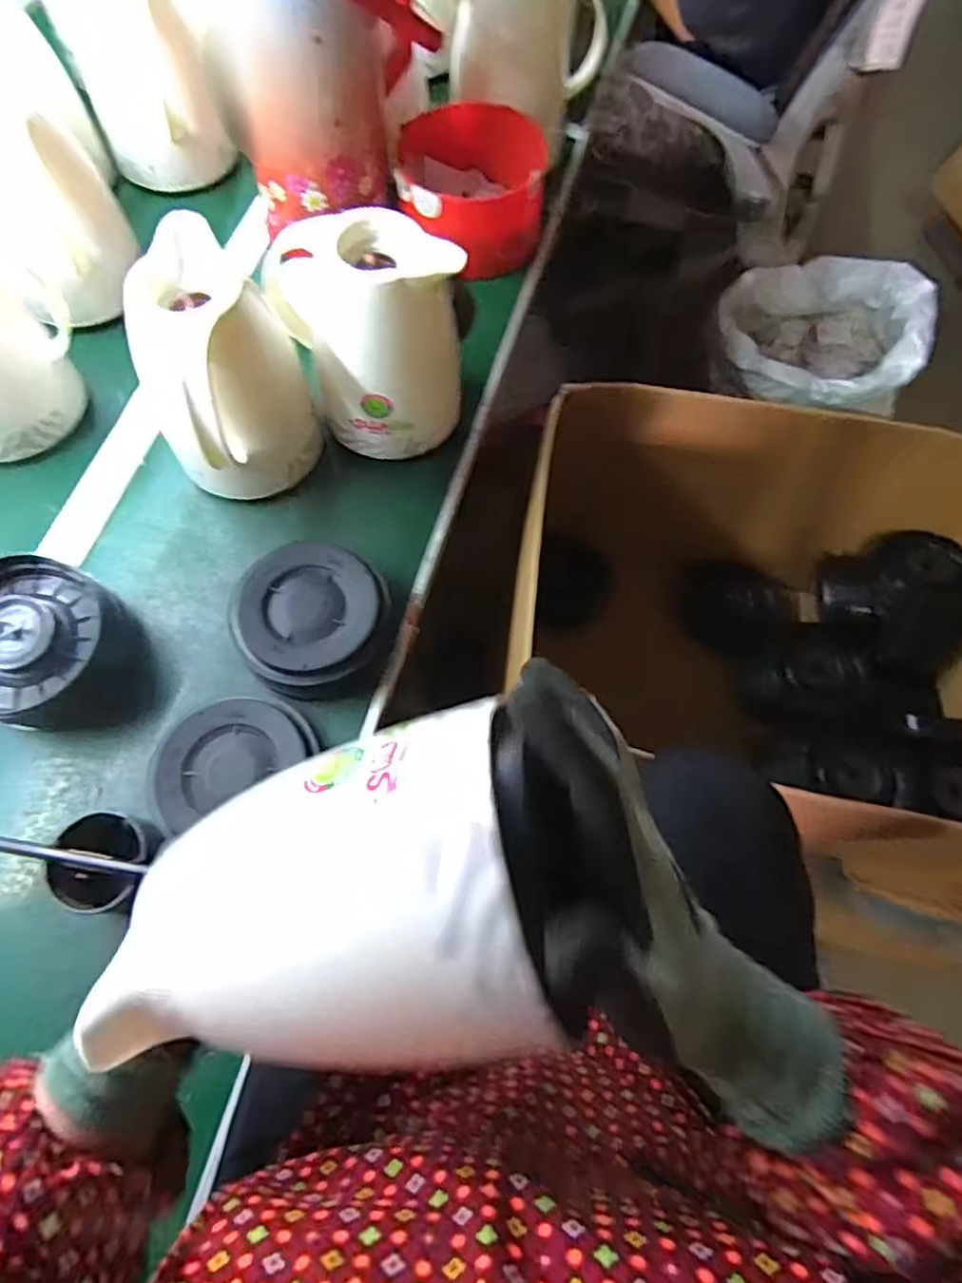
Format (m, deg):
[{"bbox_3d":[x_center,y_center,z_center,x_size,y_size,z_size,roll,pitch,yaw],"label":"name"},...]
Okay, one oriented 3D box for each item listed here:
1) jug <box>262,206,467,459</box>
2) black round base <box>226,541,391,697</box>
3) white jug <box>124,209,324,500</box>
[{"bbox_3d":[-0.101,-0.281,0.632,0.148,0.206,0.129,-23,58,-11],"label":"jug"},{"bbox_3d":[-0.151,-0.019,0.587,0.116,0.055,0.127,1,67,-1],"label":"black round base"},{"bbox_3d":[-0.229,-0.226,0.596,0.132,0.182,0.148,33,71,12],"label":"white jug"}]

